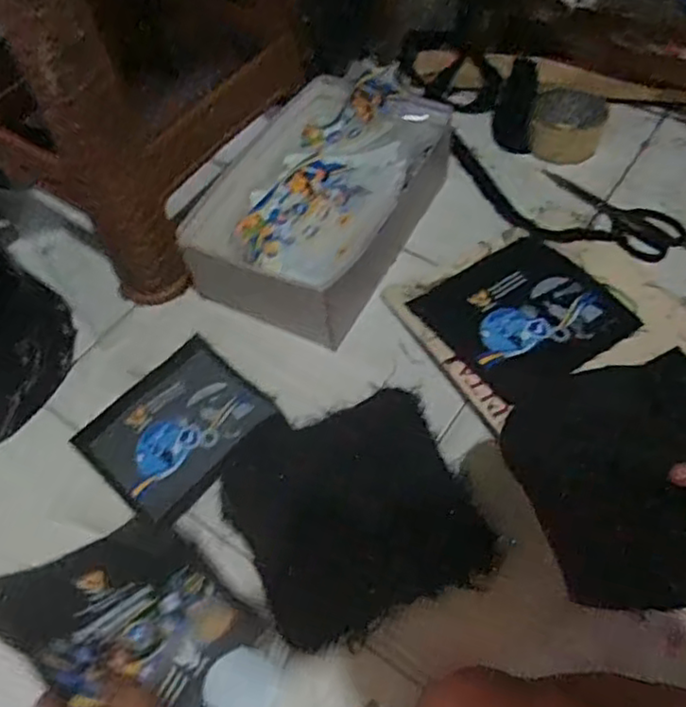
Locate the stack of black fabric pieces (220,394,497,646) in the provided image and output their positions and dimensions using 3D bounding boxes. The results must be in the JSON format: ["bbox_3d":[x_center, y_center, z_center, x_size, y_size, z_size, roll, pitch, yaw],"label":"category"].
[{"bbox_3d":[0.007,0.140,0.621,0.208,0.031,0.203,-24,59,-10],"label":"stack of black fabric pieces"}]

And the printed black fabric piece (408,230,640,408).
[{"bbox_3d":[0.192,-0.049,0.720,0.181,0.011,0.174,-30,60,-14],"label":"printed black fabric piece"}]

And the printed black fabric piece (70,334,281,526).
[{"bbox_3d":[-0.173,0.070,0.695,0.154,0.013,0.171,37,67,24],"label":"printed black fabric piece"}]

